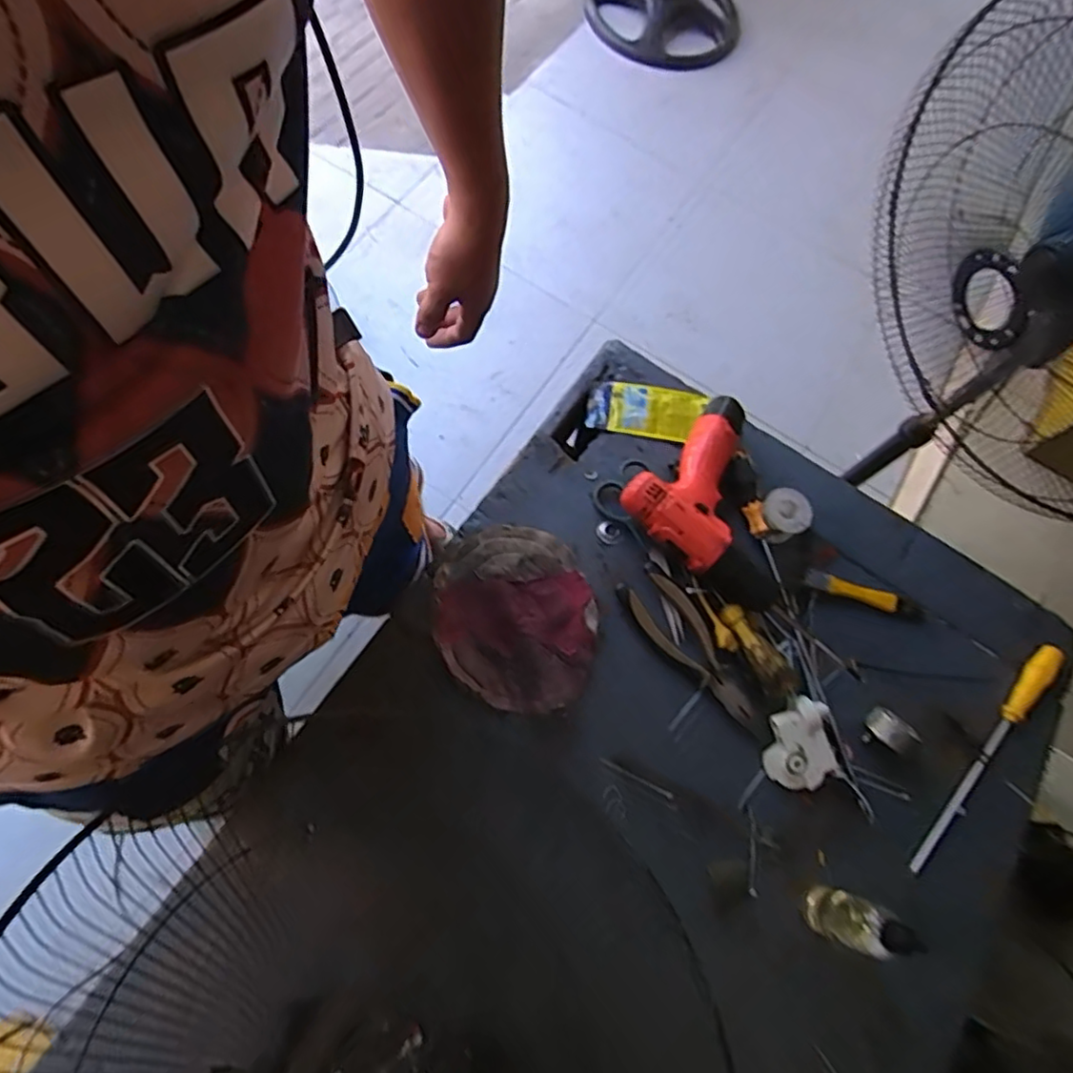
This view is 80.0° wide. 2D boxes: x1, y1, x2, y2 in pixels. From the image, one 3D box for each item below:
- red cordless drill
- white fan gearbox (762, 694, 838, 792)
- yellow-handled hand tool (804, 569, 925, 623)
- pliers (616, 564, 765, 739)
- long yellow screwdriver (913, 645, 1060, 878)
[{"bbox_3d":[0.213,-0.040,0.687,0.186,0.068,0.195,41,70,8],"label":"red cordless drill"},{"bbox_3d":[0.259,0.202,0.624,0.061,0.029,0.081,14,69,-2],"label":"white fan gearbox"},{"bbox_3d":[0.359,0.065,0.698,0.136,0.020,0.020,16,67,4],"label":"yellow-handled hand tool"},{"bbox_3d":[0.162,0.115,0.645,0.052,0.026,0.194,-36,78,-18],"label":"pliers"},{"bbox_3d":[0.466,0.224,0.655,0.027,0.021,0.289,42,71,9],"label":"long yellow screwdriver"}]

